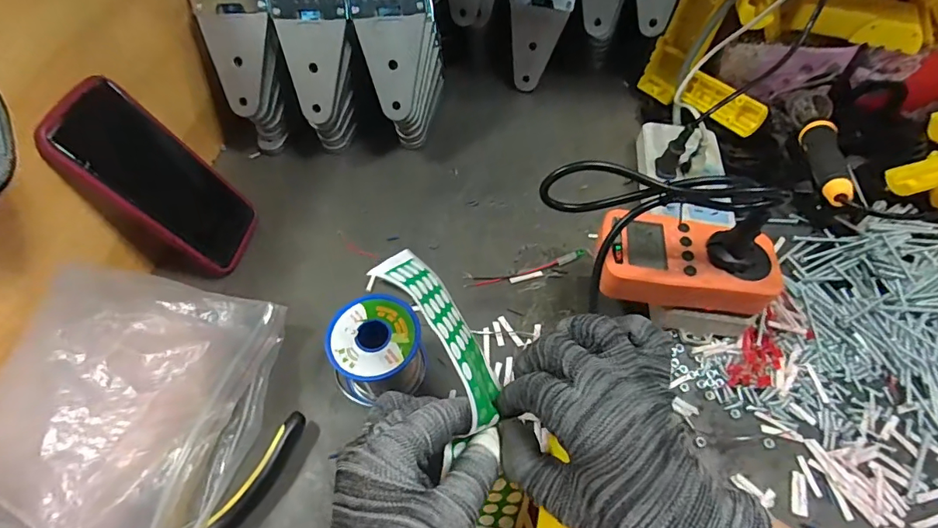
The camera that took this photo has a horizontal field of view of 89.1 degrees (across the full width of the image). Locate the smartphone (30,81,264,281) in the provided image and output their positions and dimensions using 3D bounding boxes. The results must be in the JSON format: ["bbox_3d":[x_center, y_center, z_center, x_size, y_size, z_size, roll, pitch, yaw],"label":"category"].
[{"bbox_3d":[-0.251,-0.062,0.395,0.014,0.169,0.092,-3,54,26],"label":"smartphone"}]

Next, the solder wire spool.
[{"bbox_3d":[-0.070,0.069,0.361,0.057,0.063,0.059,-1,56,2],"label":"solder wire spool"}]

